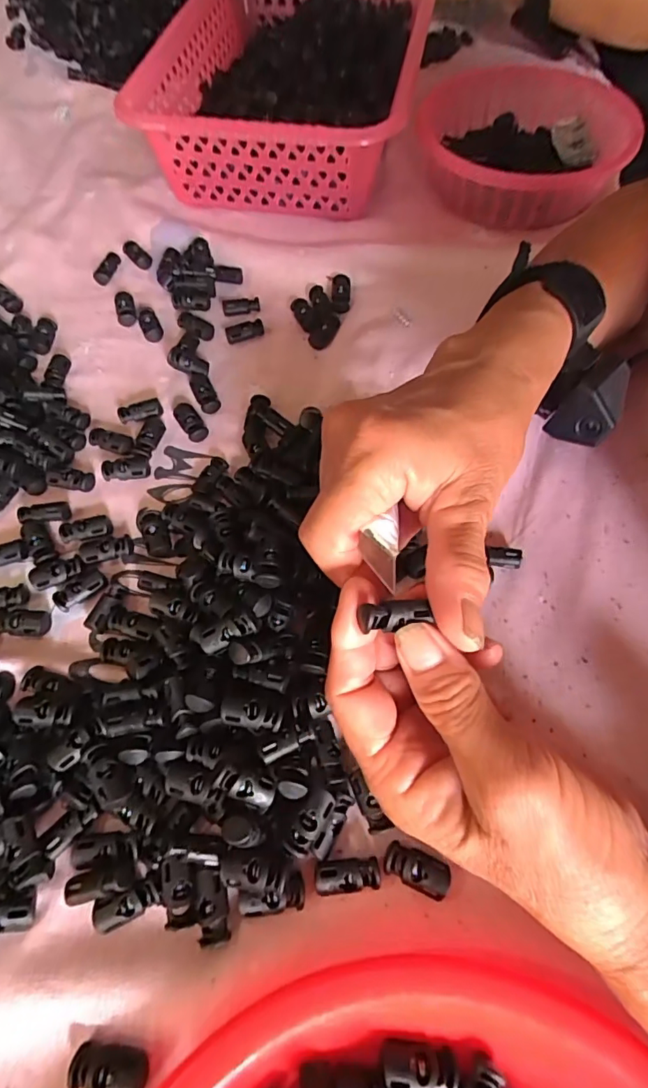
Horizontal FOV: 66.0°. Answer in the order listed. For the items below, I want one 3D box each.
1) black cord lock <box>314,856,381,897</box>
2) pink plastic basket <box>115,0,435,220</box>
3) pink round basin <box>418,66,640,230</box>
[{"bbox_3d":[0.010,0.141,0.212,0.027,0.008,0.012,-4,64,0],"label":"black cord lock"},{"bbox_3d":[-0.024,-0.415,0.448,0.201,0.076,0.305,10,65,7],"label":"pink plastic basket"},{"bbox_3d":[0.163,-0.337,0.421,0.157,0.047,0.168,-1,64,2],"label":"pink round basin"}]

